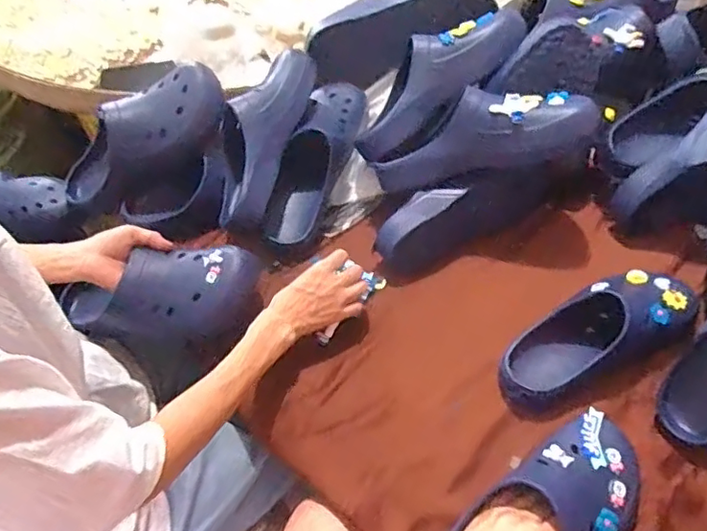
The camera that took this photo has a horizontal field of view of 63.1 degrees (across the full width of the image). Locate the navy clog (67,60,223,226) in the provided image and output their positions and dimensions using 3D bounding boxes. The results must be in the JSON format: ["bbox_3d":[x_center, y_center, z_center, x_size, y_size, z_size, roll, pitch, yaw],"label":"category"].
[{"bbox_3d":[-0.331,-0.178,0.853,0.315,0.114,0.090,-32,48,19],"label":"navy clog"}]

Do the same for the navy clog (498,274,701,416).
[{"bbox_3d":[0.291,0.085,0.683,0.253,0.097,0.107,-30,55,-20],"label":"navy clog"}]

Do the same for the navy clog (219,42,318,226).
[{"bbox_3d":[-0.132,-0.186,0.804,0.091,0.084,0.273,18,83,18],"label":"navy clog"}]

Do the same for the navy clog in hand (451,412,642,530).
[{"bbox_3d":[0.195,0.243,0.556,0.217,0.076,0.108,-30,55,-20],"label":"navy clog in hand"}]

